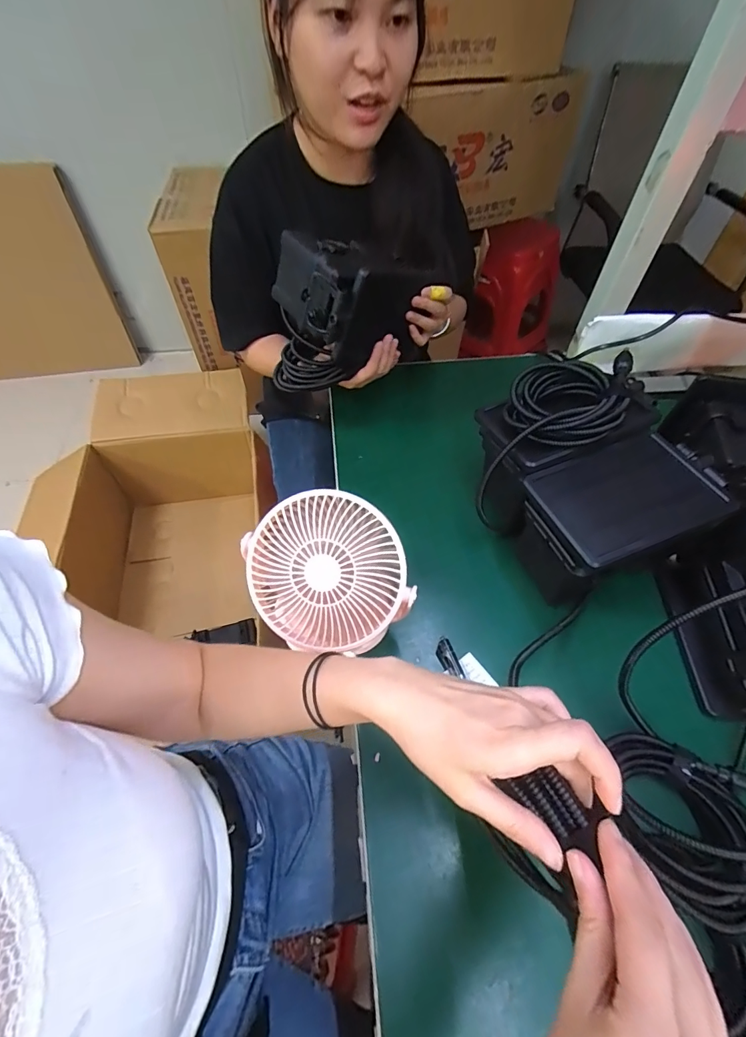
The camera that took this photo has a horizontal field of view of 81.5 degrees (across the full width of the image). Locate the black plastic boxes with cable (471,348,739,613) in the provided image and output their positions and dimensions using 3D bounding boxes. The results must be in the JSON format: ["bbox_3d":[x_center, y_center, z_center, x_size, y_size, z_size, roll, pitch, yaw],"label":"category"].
[{"bbox_3d":[0.221,-0.041,0.494,0.176,0.165,0.232,-17,57,-13],"label":"black plastic boxes with cable"}]

